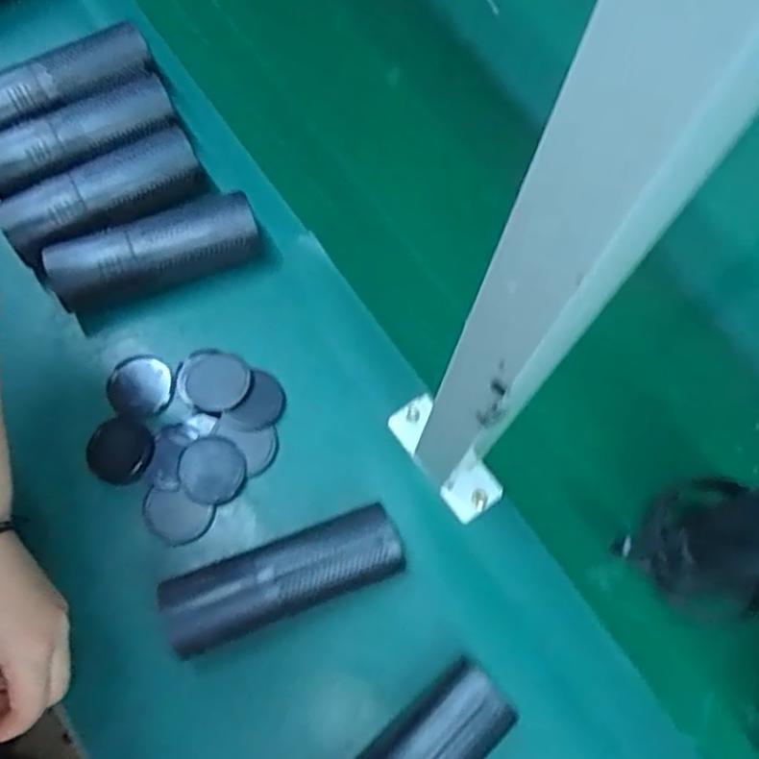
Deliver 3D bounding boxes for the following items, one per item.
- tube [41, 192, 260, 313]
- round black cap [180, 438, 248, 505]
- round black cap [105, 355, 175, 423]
[{"bbox_3d":[-0.183,-0.104,0.587,0.165,0.048,0.055,-17,72,-9],"label":"tube"},{"bbox_3d":[-0.127,0.069,0.540,0.049,0.007,0.050,1,70,-3],"label":"round black cap"},{"bbox_3d":[-0.190,0.005,0.570,0.052,0.004,0.053,1,70,-3],"label":"round black cap"}]

